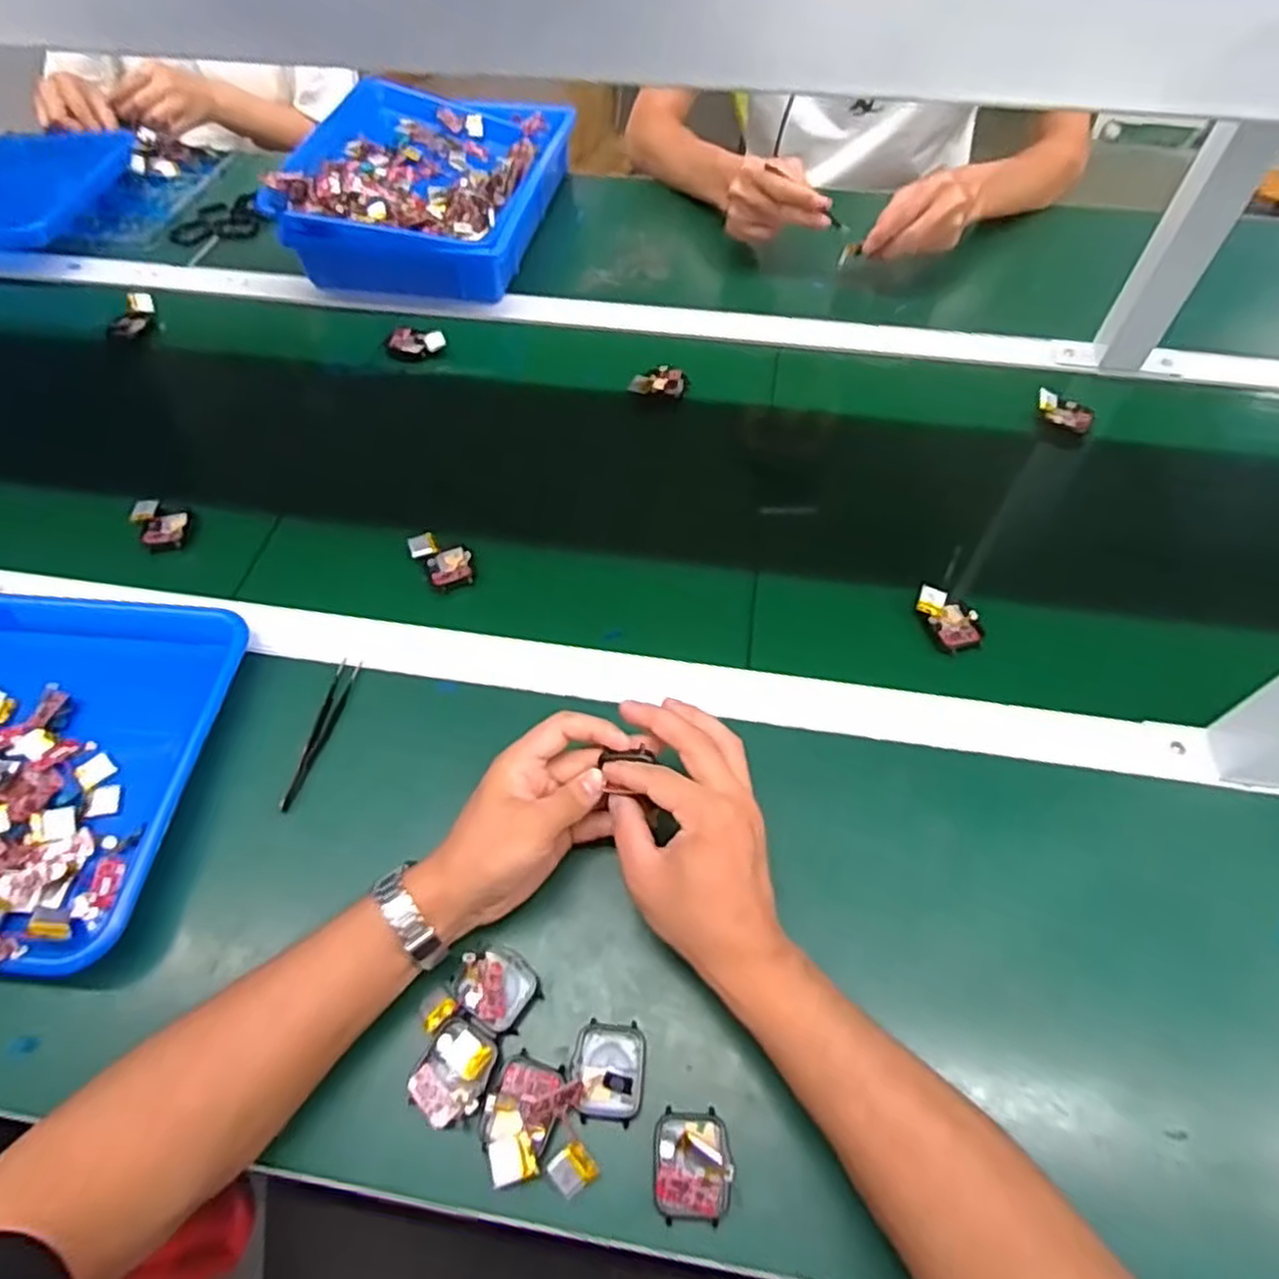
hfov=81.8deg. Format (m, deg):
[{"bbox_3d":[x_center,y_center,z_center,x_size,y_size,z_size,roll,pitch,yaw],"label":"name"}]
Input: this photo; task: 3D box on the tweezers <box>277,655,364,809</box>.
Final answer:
[{"bbox_3d":[-0.223,0.064,0.518,0.015,0.006,0.114,9,58,5],"label":"tweezers"}]

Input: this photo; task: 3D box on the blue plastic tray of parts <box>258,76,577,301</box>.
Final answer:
[{"bbox_3d":[-0.243,-0.536,0.865,0.260,0.091,0.329,9,58,6],"label":"blue plastic tray of parts"}]

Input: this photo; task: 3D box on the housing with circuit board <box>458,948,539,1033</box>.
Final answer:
[{"bbox_3d":[-0.084,0.200,0.427,0.043,0.009,0.039,33,63,19],"label":"housing with circuit board"}]

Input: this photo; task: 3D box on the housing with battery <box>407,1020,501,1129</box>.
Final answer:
[{"bbox_3d":[-0.101,0.236,0.402,0.040,0.012,0.047,23,61,13],"label":"housing with battery"}]

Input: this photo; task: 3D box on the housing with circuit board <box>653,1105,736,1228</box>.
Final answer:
[{"bbox_3d":[0.027,0.268,0.377,0.039,0.019,0.047,0,58,0],"label":"housing with circuit board"}]

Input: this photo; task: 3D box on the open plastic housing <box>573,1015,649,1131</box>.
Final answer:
[{"bbox_3d":[-0.016,0.237,0.405,0.038,0.009,0.047,4,58,2],"label":"open plastic housing"}]

